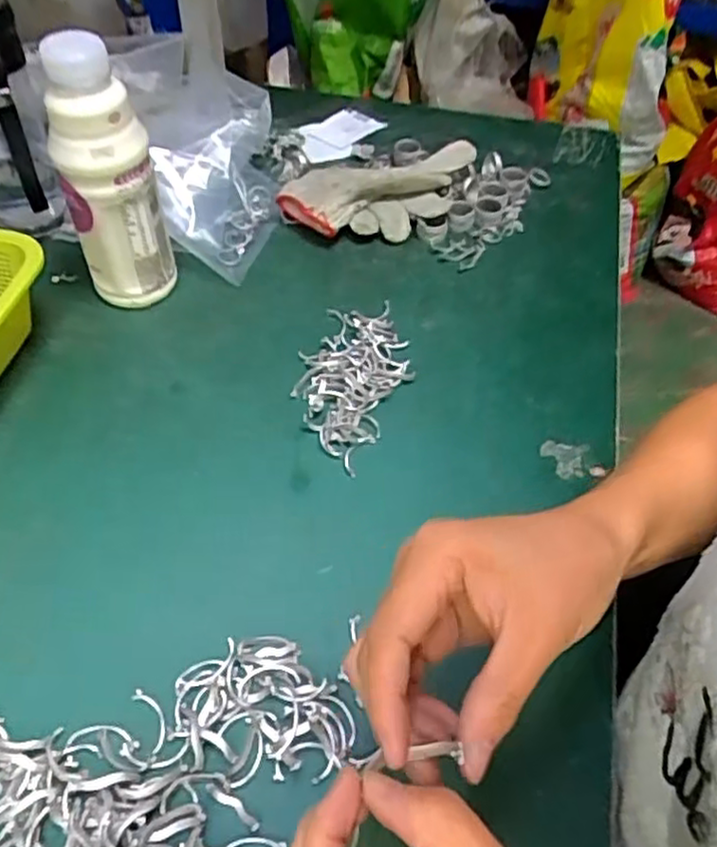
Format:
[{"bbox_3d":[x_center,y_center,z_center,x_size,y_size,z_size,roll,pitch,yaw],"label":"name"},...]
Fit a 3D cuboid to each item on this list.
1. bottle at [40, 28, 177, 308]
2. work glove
[{"bbox_3d":[-0.181,-0.174,0.517,0.052,0.198,0.061,25,53,16],"label":"bottle"},{"bbox_3d":[0.028,-0.220,0.663,0.201,0.039,0.092,-14,52,-15],"label":"work glove"}]

